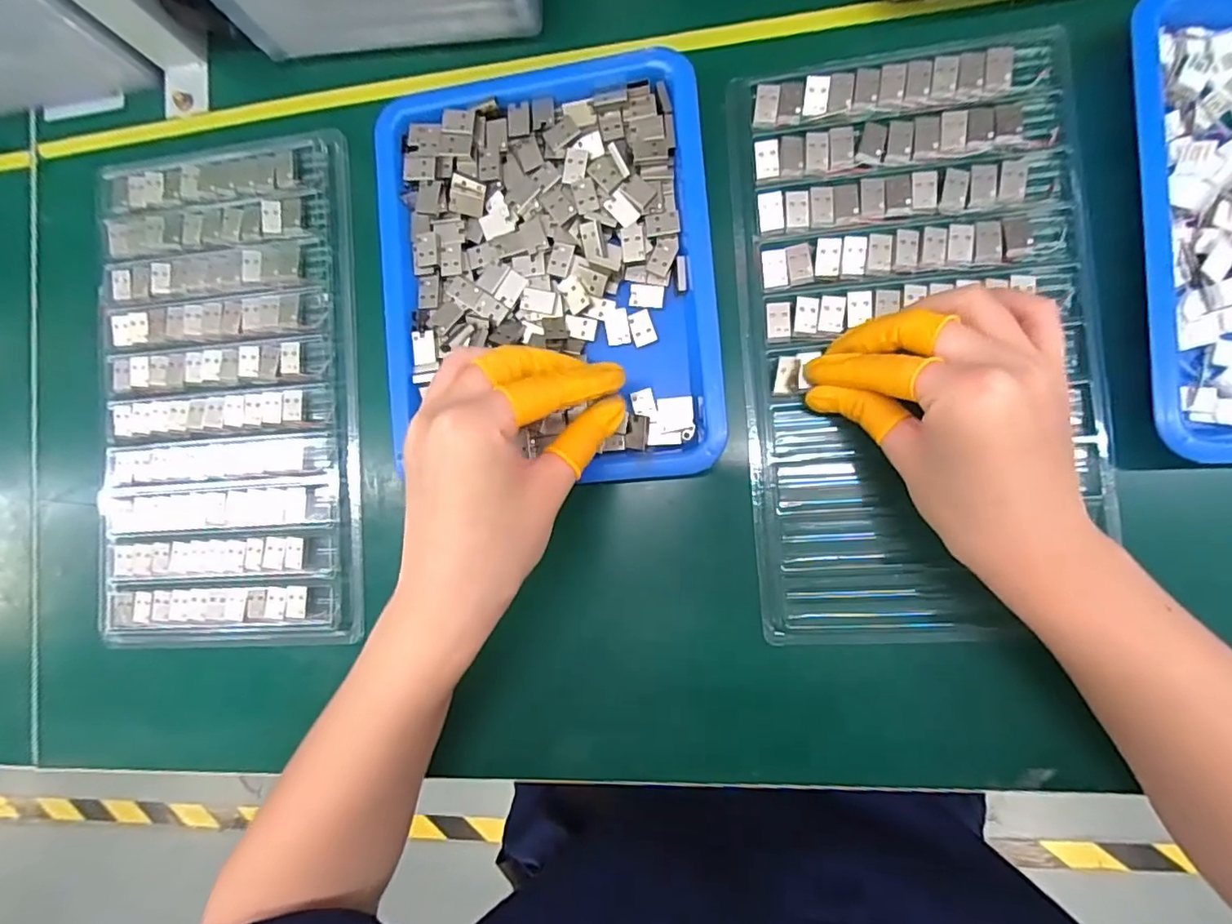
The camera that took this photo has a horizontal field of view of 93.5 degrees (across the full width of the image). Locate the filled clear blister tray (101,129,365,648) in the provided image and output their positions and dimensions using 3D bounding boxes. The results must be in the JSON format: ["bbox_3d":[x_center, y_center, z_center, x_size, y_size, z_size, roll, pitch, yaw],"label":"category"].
[{"bbox_3d":[-0.229,-0.040,0.342,0.157,0.012,0.289,-4,88,9],"label":"filled clear blister tray"}]

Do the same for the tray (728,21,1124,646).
[{"bbox_3d":[0.148,-0.059,0.288,0.162,0.008,0.291,-4,88,9],"label":"tray"}]

